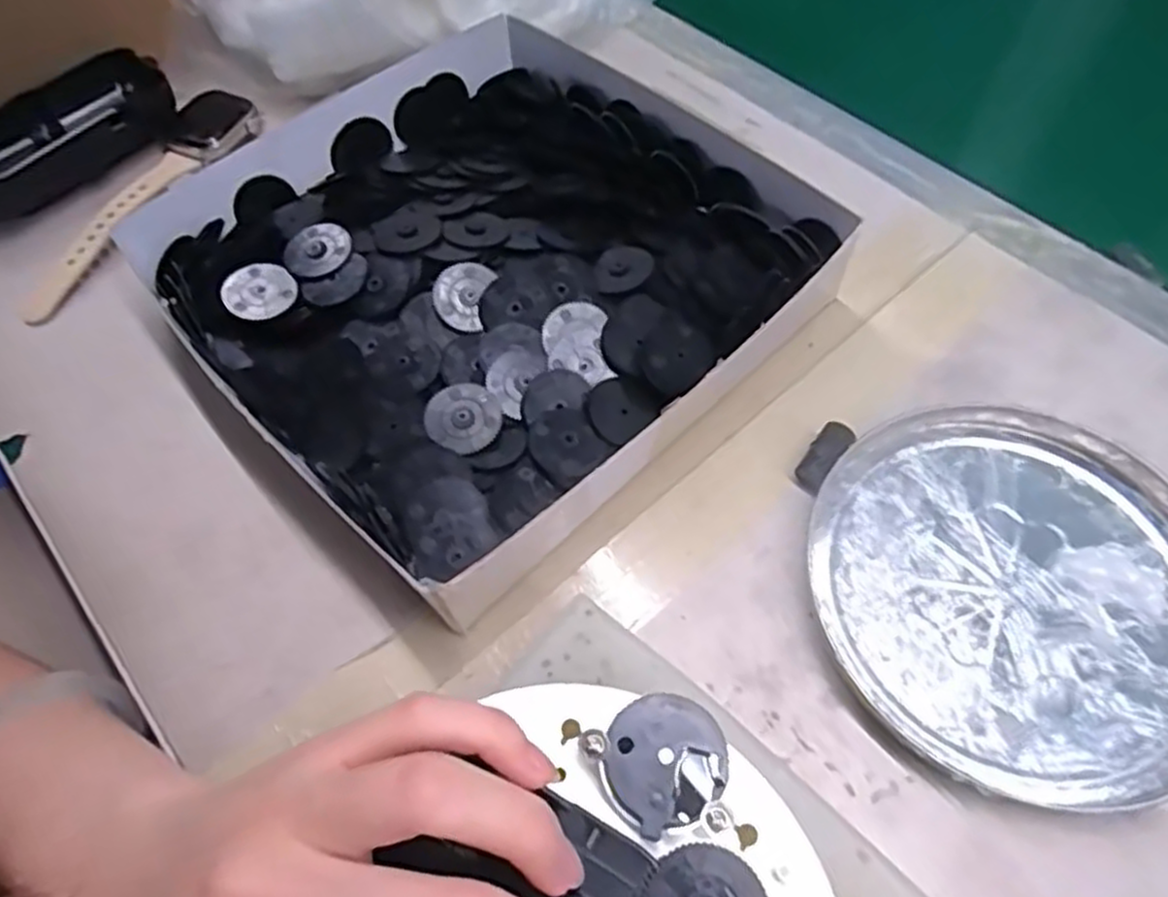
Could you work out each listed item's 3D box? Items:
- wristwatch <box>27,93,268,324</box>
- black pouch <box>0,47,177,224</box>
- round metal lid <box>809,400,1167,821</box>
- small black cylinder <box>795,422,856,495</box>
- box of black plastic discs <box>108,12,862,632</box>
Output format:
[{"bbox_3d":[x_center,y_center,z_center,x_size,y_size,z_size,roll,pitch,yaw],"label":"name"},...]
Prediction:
[{"bbox_3d":[-0.205,-0.115,0.344,0.045,0.015,0.140,27,63,17],"label":"wristwatch"},{"bbox_3d":[-0.252,-0.150,0.361,0.044,0.027,0.110,36,67,21],"label":"black pouch"},{"bbox_3d":[0.139,0.043,0.241,0.124,0.011,0.127,-1,59,1],"label":"round metal lid"},{"bbox_3d":[0.084,0.003,0.265,0.011,0.012,0.028,35,66,20],"label":"small black cylinder"},{"bbox_3d":[-0.041,-0.078,0.305,0.218,0.038,0.228,-41,66,-20],"label":"box of black plastic discs"}]

